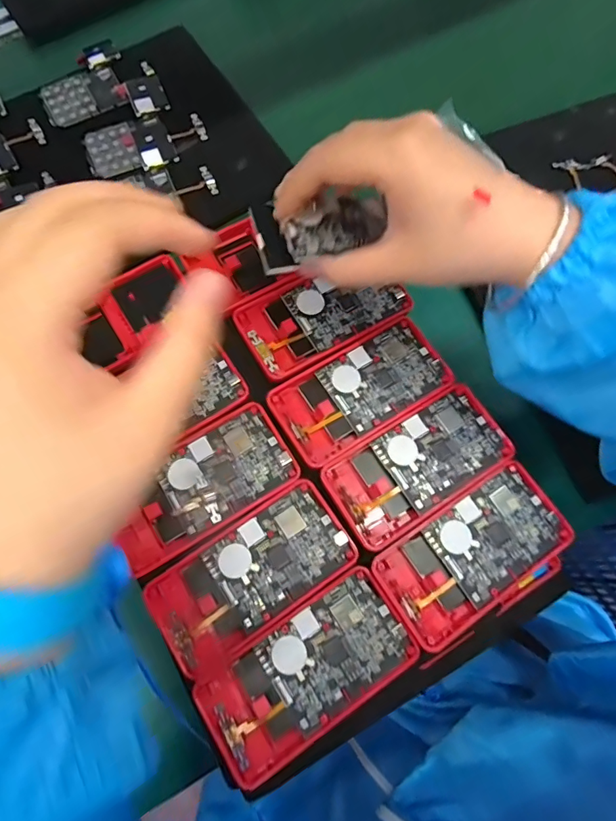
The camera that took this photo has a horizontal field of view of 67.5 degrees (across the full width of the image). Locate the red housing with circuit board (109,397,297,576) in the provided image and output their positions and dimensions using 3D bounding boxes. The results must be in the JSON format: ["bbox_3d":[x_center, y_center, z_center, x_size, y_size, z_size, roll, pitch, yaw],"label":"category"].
[{"bbox_3d":[-0.068,0.046,0.296,0.116,0.011,0.061,-32,77,-7],"label":"red housing with circuit board"}]

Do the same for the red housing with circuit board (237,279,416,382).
[{"bbox_3d":[0.011,-0.071,0.333,0.118,0.013,0.062,-30,76,-7],"label":"red housing with circuit board"}]

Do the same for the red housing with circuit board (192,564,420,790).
[{"bbox_3d":[0.001,0.149,0.263,0.119,0.009,0.061,-33,77,-7],"label":"red housing with circuit board"}]

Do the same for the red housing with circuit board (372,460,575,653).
[{"bbox_3d":[0.104,0.087,0.285,0.119,0.019,0.064,-32,77,-7],"label":"red housing with circuit board"}]

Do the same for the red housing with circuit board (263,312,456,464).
[{"bbox_3d":[0.038,-0.016,0.315,0.119,0.016,0.061,-32,76,-7],"label":"red housing with circuit board"}]

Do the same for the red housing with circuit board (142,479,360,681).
[{"bbox_3d":[-0.033,0.098,0.278,0.119,0.009,0.060,-34,77,-7],"label":"red housing with circuit board"}]

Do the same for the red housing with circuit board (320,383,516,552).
[{"bbox_3d":[0.073,0.034,0.301,0.119,0.016,0.060,-32,77,-7],"label":"red housing with circuit board"}]

